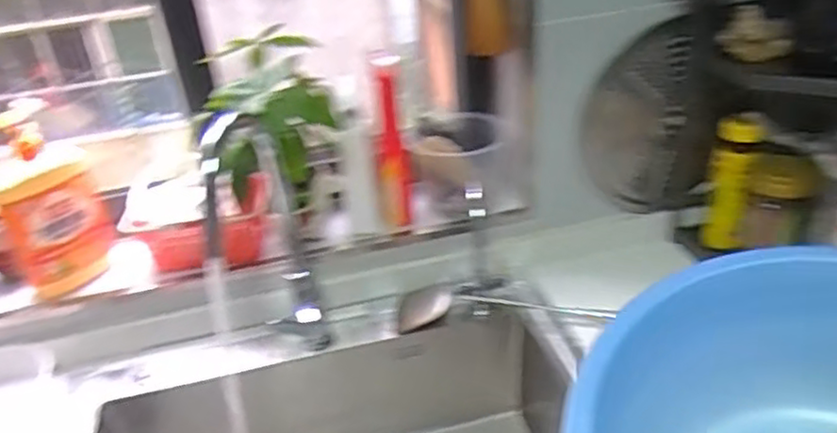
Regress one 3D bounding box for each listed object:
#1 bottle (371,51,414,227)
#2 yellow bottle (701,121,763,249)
[{"bbox_3d":[-0.040,-0.111,1.113,0.053,0.277,0.045,-2,31,7],"label":"bottle"},{"bbox_3d":[0.500,-0.052,1.131,0.061,0.216,0.058,3,32,15],"label":"yellow bottle"}]

